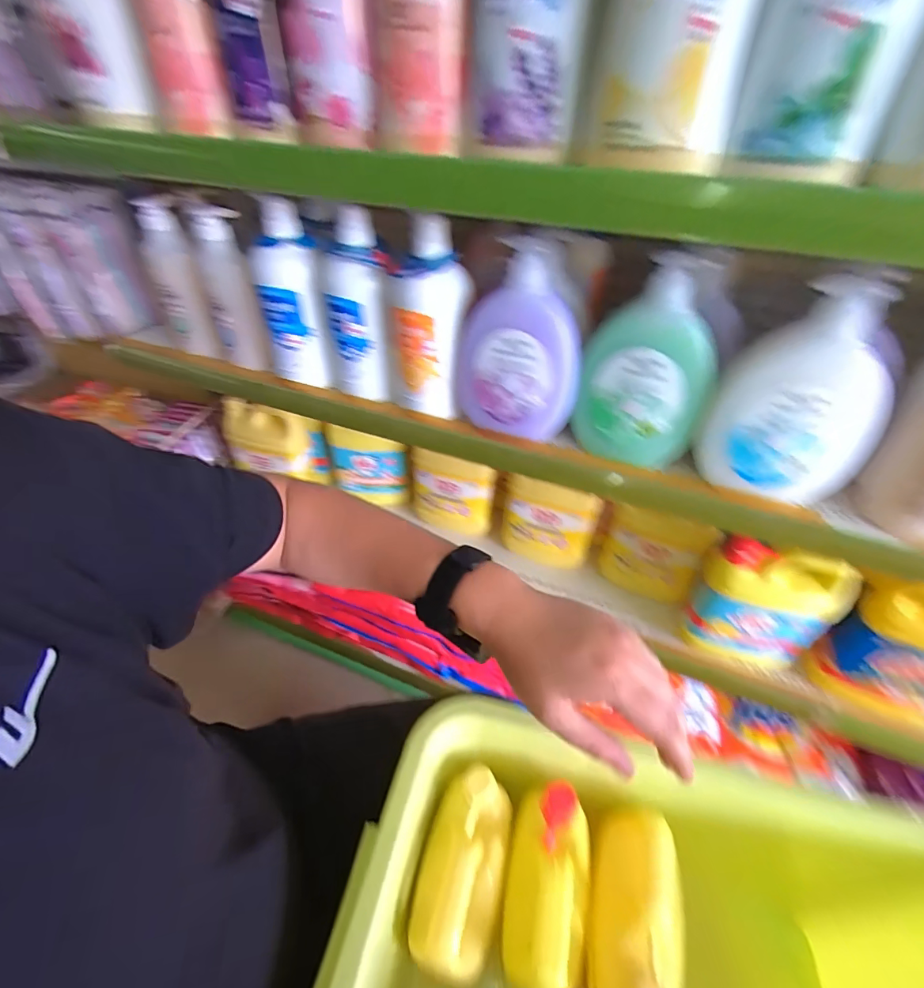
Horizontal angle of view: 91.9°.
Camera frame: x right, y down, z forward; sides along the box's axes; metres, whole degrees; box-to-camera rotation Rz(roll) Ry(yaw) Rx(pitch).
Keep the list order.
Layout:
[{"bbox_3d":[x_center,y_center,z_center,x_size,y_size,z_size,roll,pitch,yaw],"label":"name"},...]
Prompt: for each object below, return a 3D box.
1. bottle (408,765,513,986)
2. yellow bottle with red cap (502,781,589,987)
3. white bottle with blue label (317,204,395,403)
[{"bbox_3d":[0.002,0.332,0.400,0.074,0.054,0.139,12,45,12],"label":"bottle"},{"bbox_3d":[0.073,0.331,0.384,0.063,0.066,0.138,13,45,12],"label":"yellow bottle with red cap"},{"bbox_3d":[-0.134,-0.224,0.555,0.078,0.211,0.079,-13,45,-14],"label":"white bottle with blue label"}]

